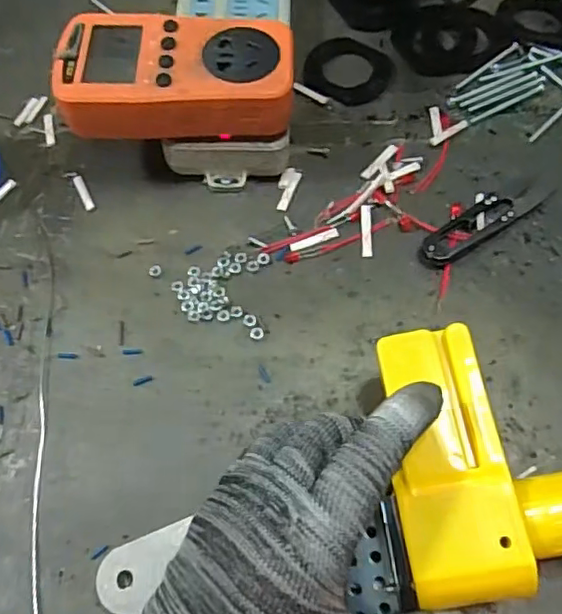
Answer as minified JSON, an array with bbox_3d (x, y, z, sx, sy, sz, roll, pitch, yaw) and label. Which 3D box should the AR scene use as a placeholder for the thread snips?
[{"bbox_3d":[0.120,-0.052,0.344,0.089,0.011,0.021,-31,68,-10],"label":"thread snips"}]

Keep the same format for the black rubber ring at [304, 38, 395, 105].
[{"bbox_3d":[0.047,-0.163,0.403,0.060,0.008,0.051,-1,66,2],"label":"black rubber ring"}]

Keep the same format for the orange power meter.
[{"bbox_3d":[-0.057,-0.130,0.328,0.125,0.030,0.067,-2,66,2],"label":"orange power meter"}]

